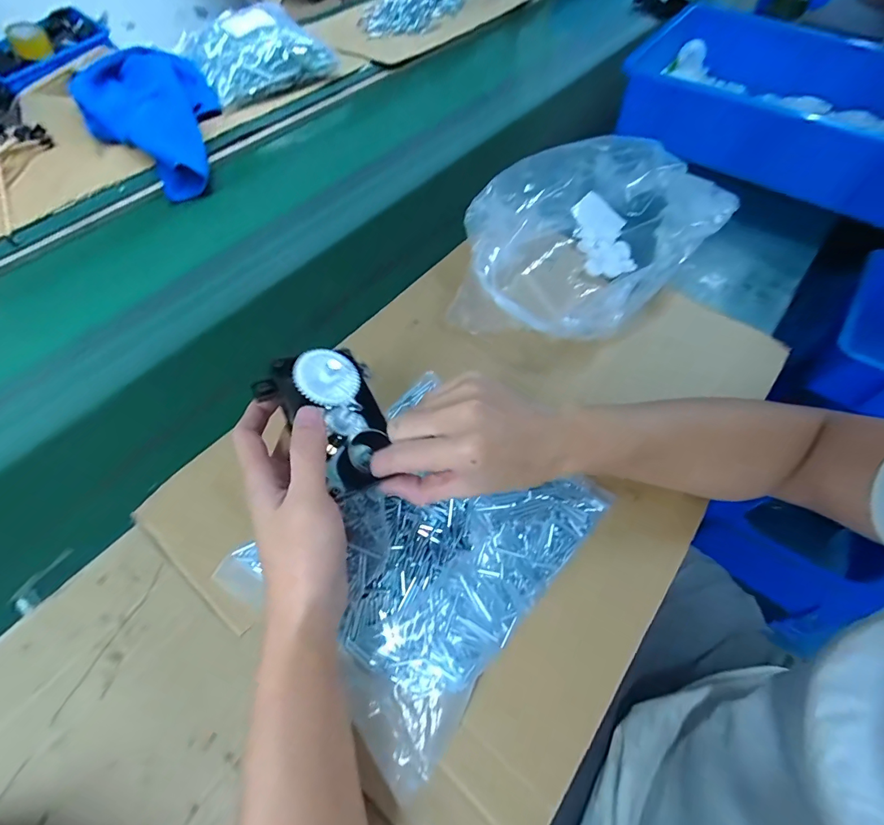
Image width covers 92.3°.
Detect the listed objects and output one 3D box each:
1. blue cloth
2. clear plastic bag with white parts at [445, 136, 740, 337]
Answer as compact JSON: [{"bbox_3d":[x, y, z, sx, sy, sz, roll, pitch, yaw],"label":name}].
[{"bbox_3d":[-0.425,-0.452,0.643,0.192,0.055,0.362,-31,63,-17],"label":"blue cloth"},{"bbox_3d":[0.142,-0.194,0.463,0.322,0.071,0.219,-36,65,-20],"label":"clear plastic bag with white parts"}]

